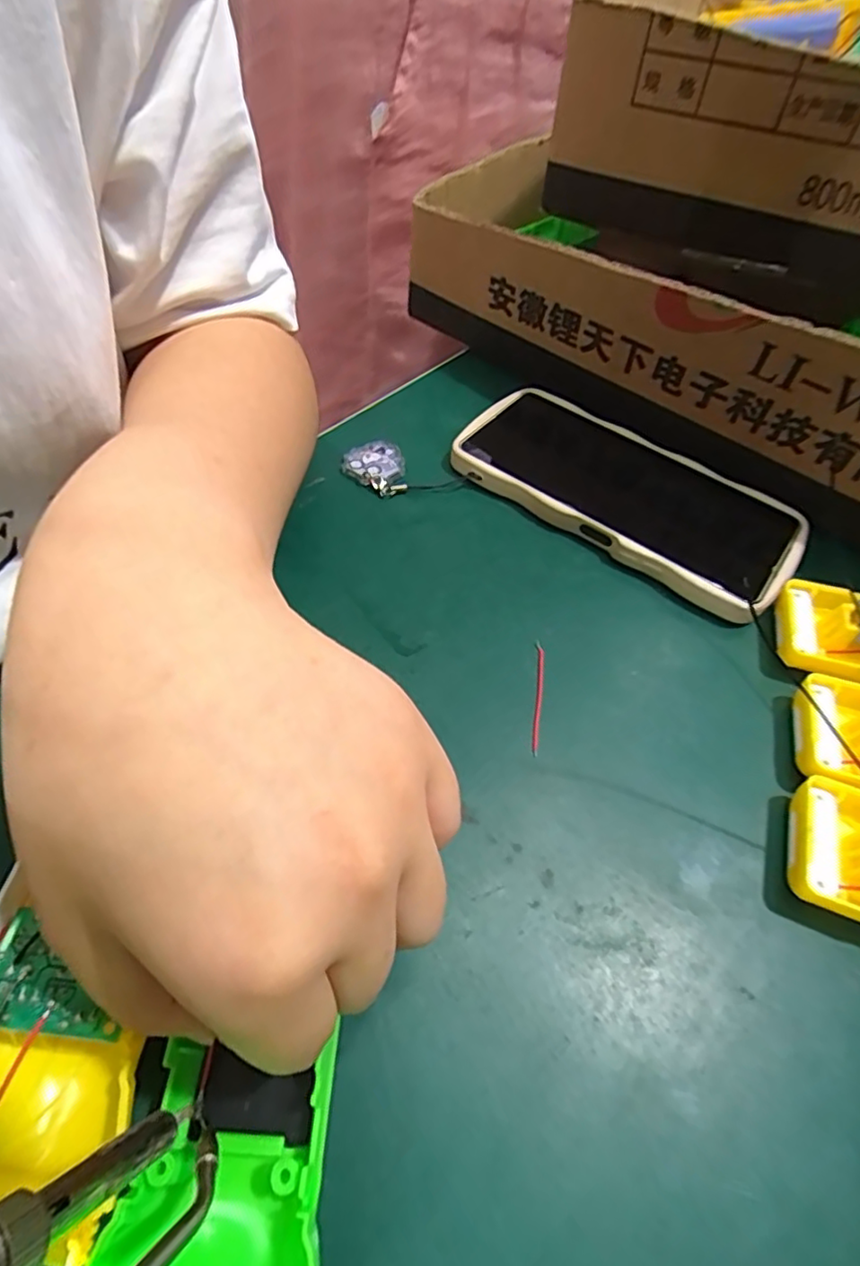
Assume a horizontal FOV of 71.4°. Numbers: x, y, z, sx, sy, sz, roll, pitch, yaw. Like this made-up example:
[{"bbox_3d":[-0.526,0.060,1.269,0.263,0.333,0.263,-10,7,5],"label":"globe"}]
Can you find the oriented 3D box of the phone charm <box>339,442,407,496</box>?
[{"bbox_3d":[-0.029,-0.083,0.306,0.031,0.008,0.037,0,55,-8],"label":"phone charm"}]

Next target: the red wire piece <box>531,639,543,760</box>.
[{"bbox_3d":[0.042,0.025,0.235,0.004,0.004,0.051,9,54,1],"label":"red wire piece"}]

